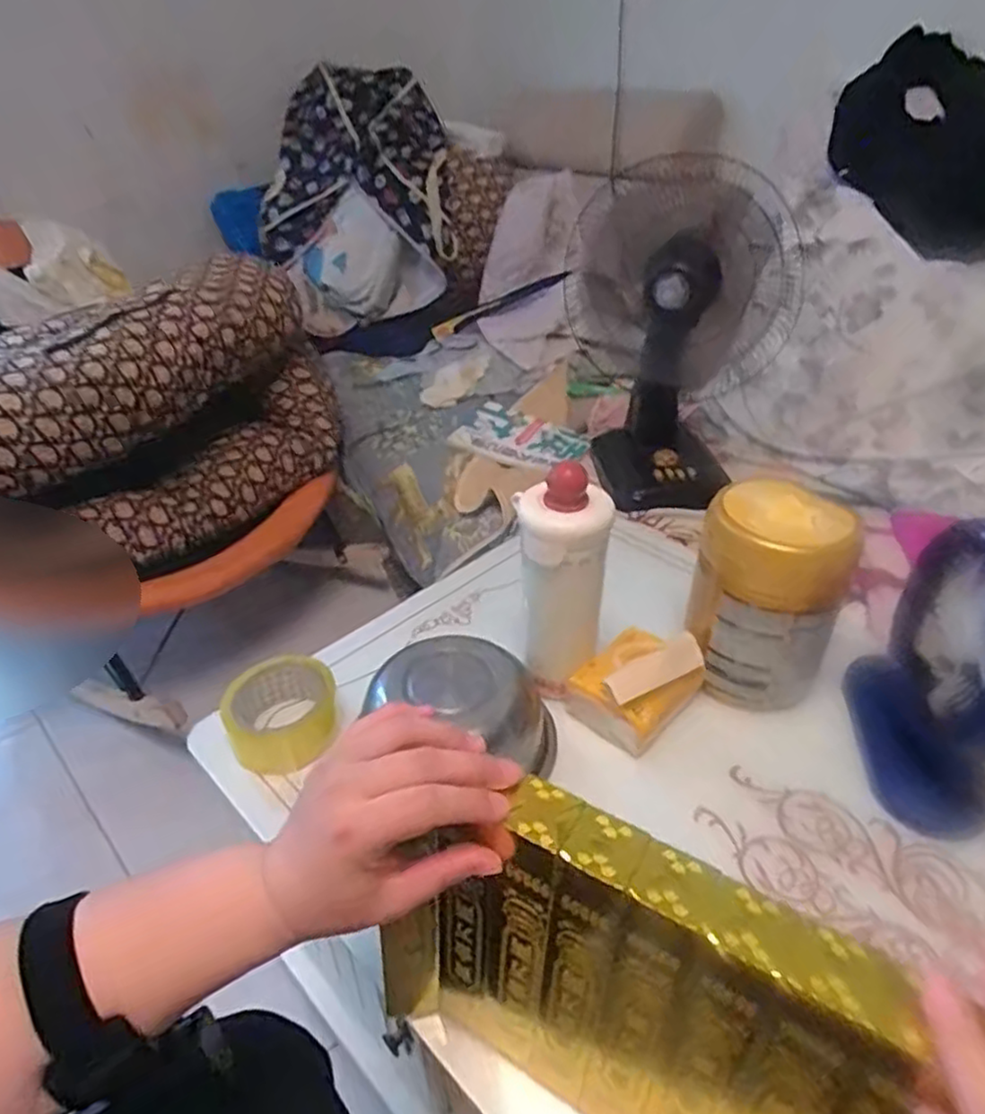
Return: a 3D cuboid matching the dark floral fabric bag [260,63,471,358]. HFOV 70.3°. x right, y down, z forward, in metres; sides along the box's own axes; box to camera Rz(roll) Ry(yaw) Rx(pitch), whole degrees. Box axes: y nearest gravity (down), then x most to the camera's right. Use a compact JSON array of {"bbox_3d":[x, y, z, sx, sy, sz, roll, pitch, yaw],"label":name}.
[{"bbox_3d":[-0.289,-0.735,1.551,0.400,0.539,0.225,-11,37,-15],"label":"dark floral fabric bag"}]

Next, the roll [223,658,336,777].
[{"bbox_3d":[-0.191,0.146,0.644,0.098,0.064,0.090,0,35,0],"label":"roll"}]

